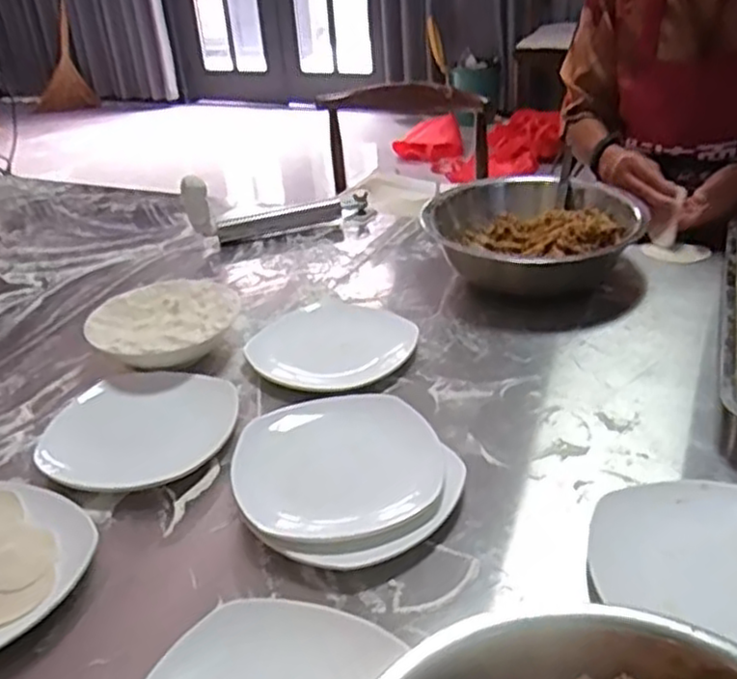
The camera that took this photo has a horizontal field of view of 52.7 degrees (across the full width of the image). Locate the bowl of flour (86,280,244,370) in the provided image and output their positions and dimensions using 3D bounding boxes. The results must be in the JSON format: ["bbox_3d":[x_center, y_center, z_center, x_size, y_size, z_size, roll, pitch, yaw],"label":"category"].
[{"bbox_3d":[-0.237,-0.010,0.882,0.167,0.060,0.176,-3,29,2],"label":"bowl of flour"}]

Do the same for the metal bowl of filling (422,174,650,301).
[{"bbox_3d":[0.218,-0.132,0.985,0.260,0.090,0.244,-4,31,3],"label":"metal bowl of filling"}]

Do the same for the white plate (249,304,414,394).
[{"bbox_3d":[-0.045,0.008,0.854,0.163,0.031,0.178,-4,31,3],"label":"white plate"}]

